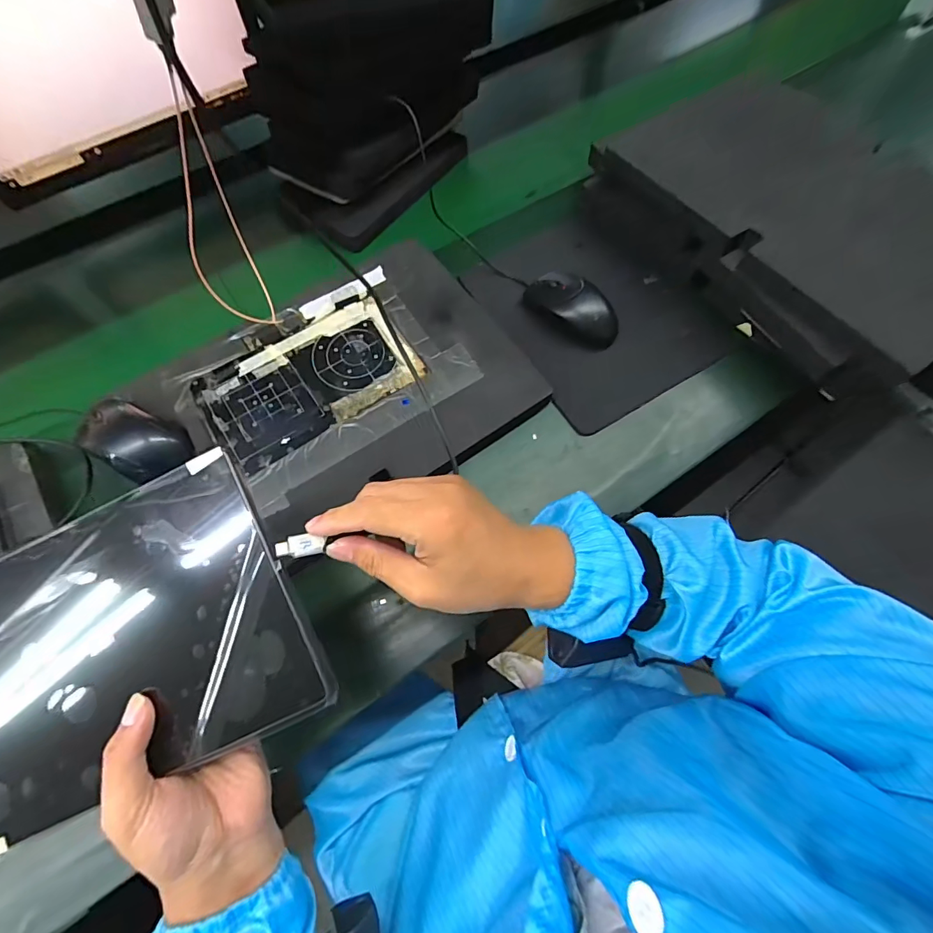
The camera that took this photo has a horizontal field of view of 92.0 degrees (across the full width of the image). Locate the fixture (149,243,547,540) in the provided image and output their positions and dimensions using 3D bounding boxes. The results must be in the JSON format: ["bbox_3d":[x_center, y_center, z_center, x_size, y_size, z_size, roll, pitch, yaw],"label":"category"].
[{"bbox_3d":[-0.115,-0.076,0.474,0.333,0.045,0.259,-35,70,-13],"label":"fixture"}]

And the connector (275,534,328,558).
[{"bbox_3d":[-0.101,0.049,0.277,0.028,0.004,0.013,-3,66,-16],"label":"connector"}]

